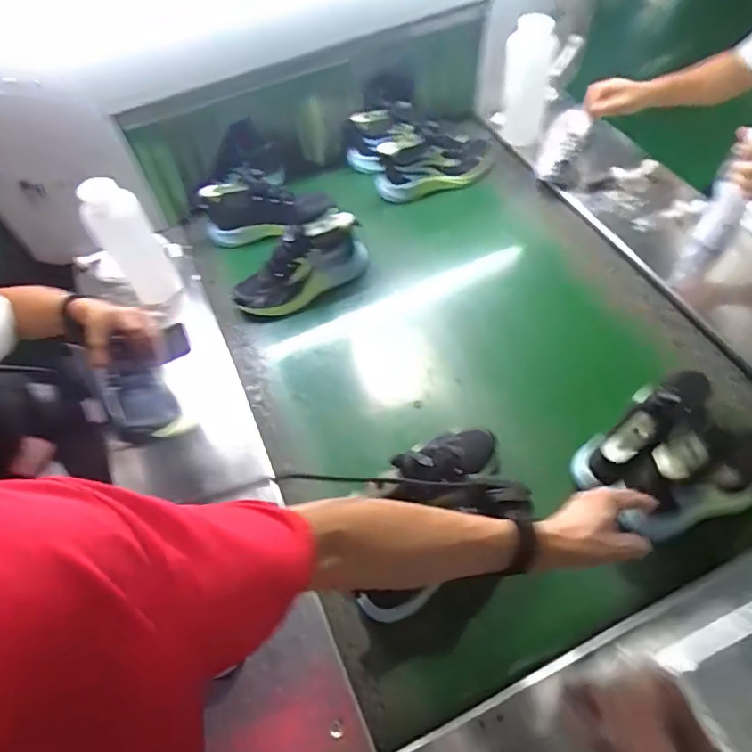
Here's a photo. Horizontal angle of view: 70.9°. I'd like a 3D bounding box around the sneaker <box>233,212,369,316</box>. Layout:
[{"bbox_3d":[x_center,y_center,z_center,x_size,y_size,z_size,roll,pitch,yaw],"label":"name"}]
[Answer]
[{"bbox_3d":[-0.147,-0.211,1.029,0.259,0.135,0.089,-33,60,-16],"label":"sneaker"}]

